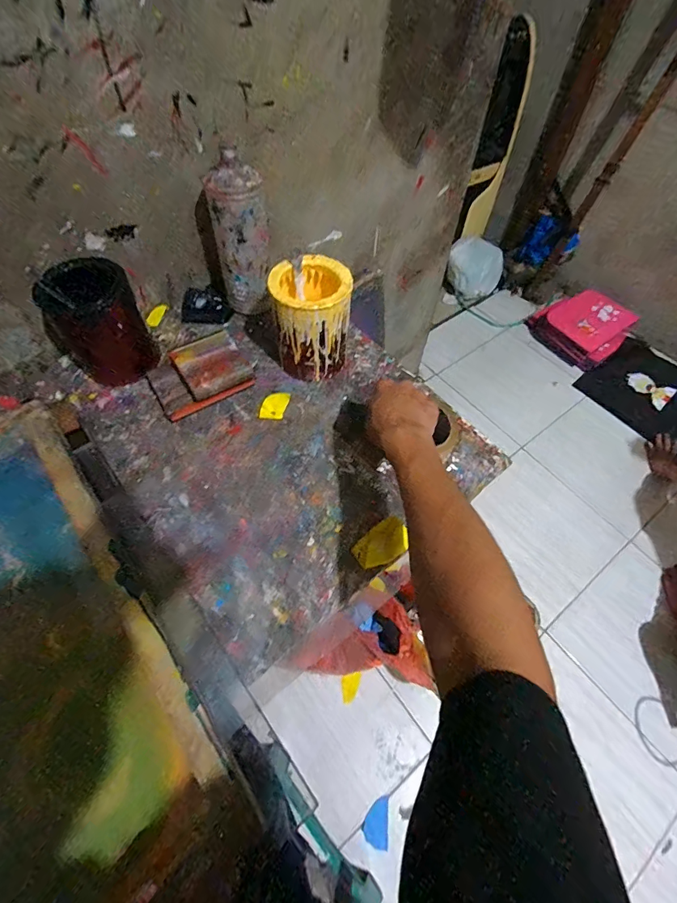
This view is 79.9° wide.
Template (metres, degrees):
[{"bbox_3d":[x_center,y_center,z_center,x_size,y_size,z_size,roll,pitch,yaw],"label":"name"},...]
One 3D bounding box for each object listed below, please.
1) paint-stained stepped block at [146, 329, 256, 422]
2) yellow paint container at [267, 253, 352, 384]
[{"bbox_3d":[-0.201,-0.112,0.585,0.136,0.052,0.092,-28,64,-18],"label":"paint-stained stepped block"},{"bbox_3d":[-0.041,-0.189,0.589,0.109,0.133,0.108,0,59,-3],"label":"yellow paint container"}]

